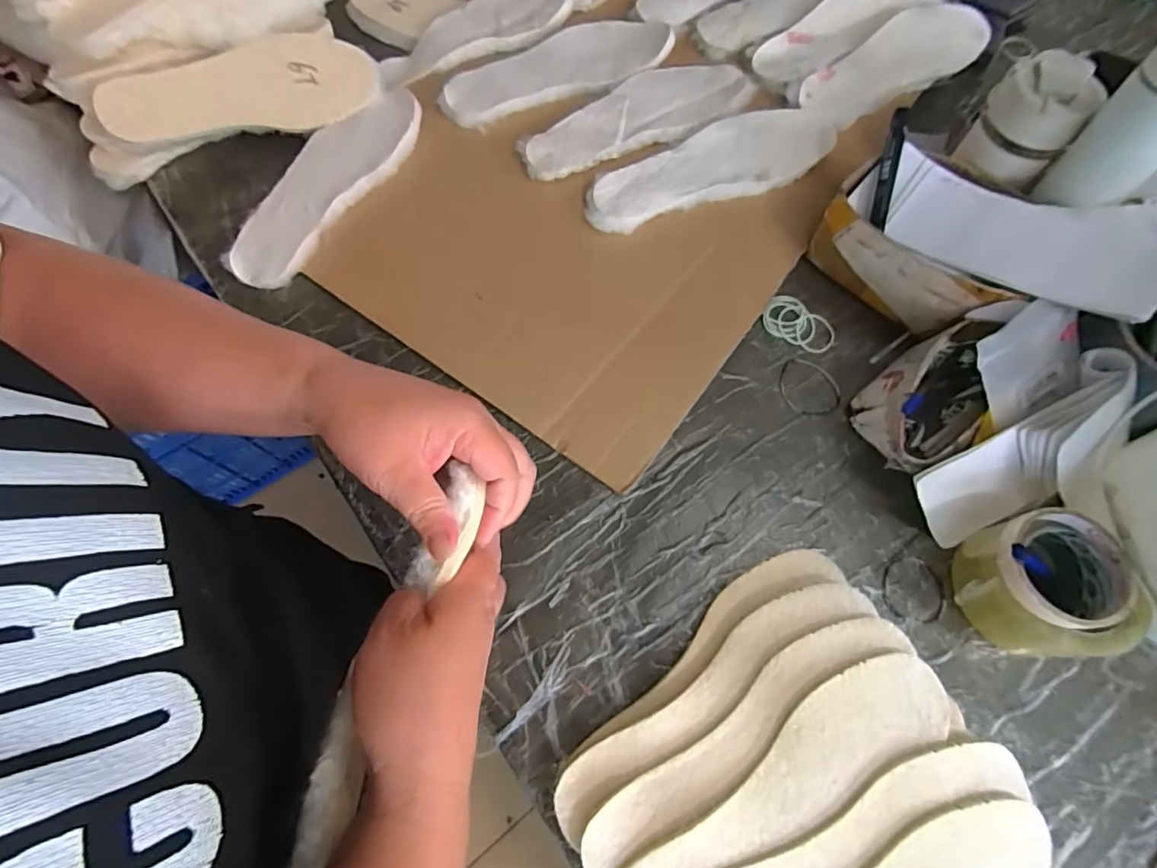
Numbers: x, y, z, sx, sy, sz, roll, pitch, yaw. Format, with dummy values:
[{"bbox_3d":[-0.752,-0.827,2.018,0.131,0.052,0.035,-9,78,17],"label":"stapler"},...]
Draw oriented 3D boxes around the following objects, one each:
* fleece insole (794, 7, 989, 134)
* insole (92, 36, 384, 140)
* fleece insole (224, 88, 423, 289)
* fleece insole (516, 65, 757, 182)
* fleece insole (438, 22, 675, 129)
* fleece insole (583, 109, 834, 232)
[{"bbox_3d":[0.384,-0.451,0.657,0.263,0.019,0.093,-30,82,-6],"label":"fleece insole"},{"bbox_3d":[-0.370,-0.378,0.607,0.278,0.014,0.089,-17,102,-11],"label":"insole"},{"bbox_3d":[-0.278,-0.279,0.599,0.096,0.016,0.280,30,74,10],"label":"fleece insole"},{"bbox_3d":[0.069,-0.365,0.630,0.278,0.011,0.103,-30,71,-12],"label":"fleece insole"},{"bbox_3d":[-0.028,-0.444,0.658,0.281,0.015,0.104,-17,69,-7],"label":"fleece insole"},{"bbox_3d":[0.146,-0.295,0.606,0.291,0.017,0.093,-23,70,-9],"label":"fleece insole"}]

